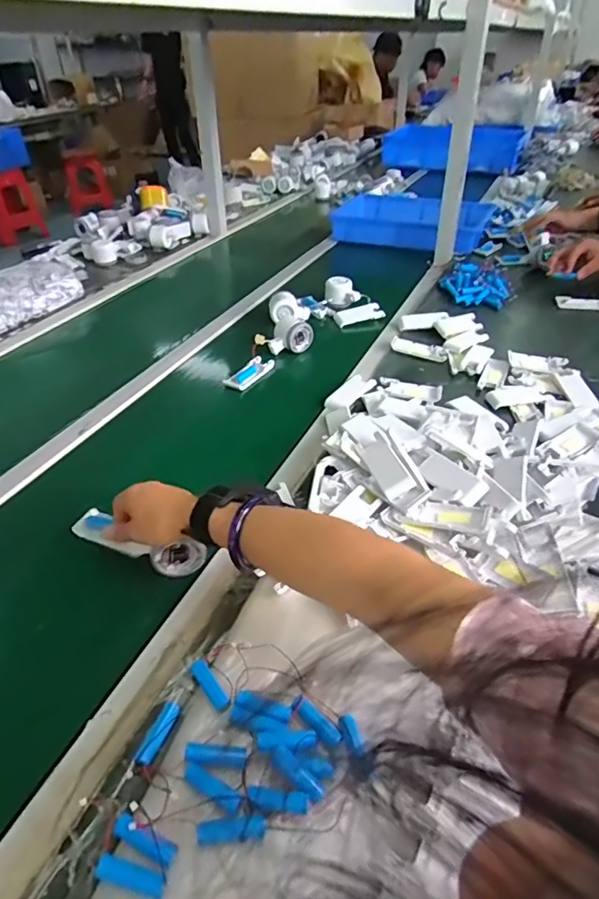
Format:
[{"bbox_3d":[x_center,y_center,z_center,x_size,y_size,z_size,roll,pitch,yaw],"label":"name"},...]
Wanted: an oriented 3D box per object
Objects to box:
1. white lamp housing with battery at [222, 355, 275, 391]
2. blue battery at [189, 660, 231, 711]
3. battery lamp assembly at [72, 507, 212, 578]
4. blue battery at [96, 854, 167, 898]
[{"bbox_3d":[-0.088,-0.134,0.921,0.039,0.010,0.100,34,53,17],"label":"white lamp housing with battery"},{"bbox_3d":[-0.080,0.213,0.470,0.013,0.012,0.051,-28,45,-30],"label":"blue battery"},{"bbox_3d":[-0.191,0.108,0.609,0.175,0.041,0.055,13,39,32],"label":"battery lamp assembly"},{"bbox_3d":[-0.117,0.301,0.365,0.052,0.015,0.014,10,39,14],"label":"blue battery"}]

